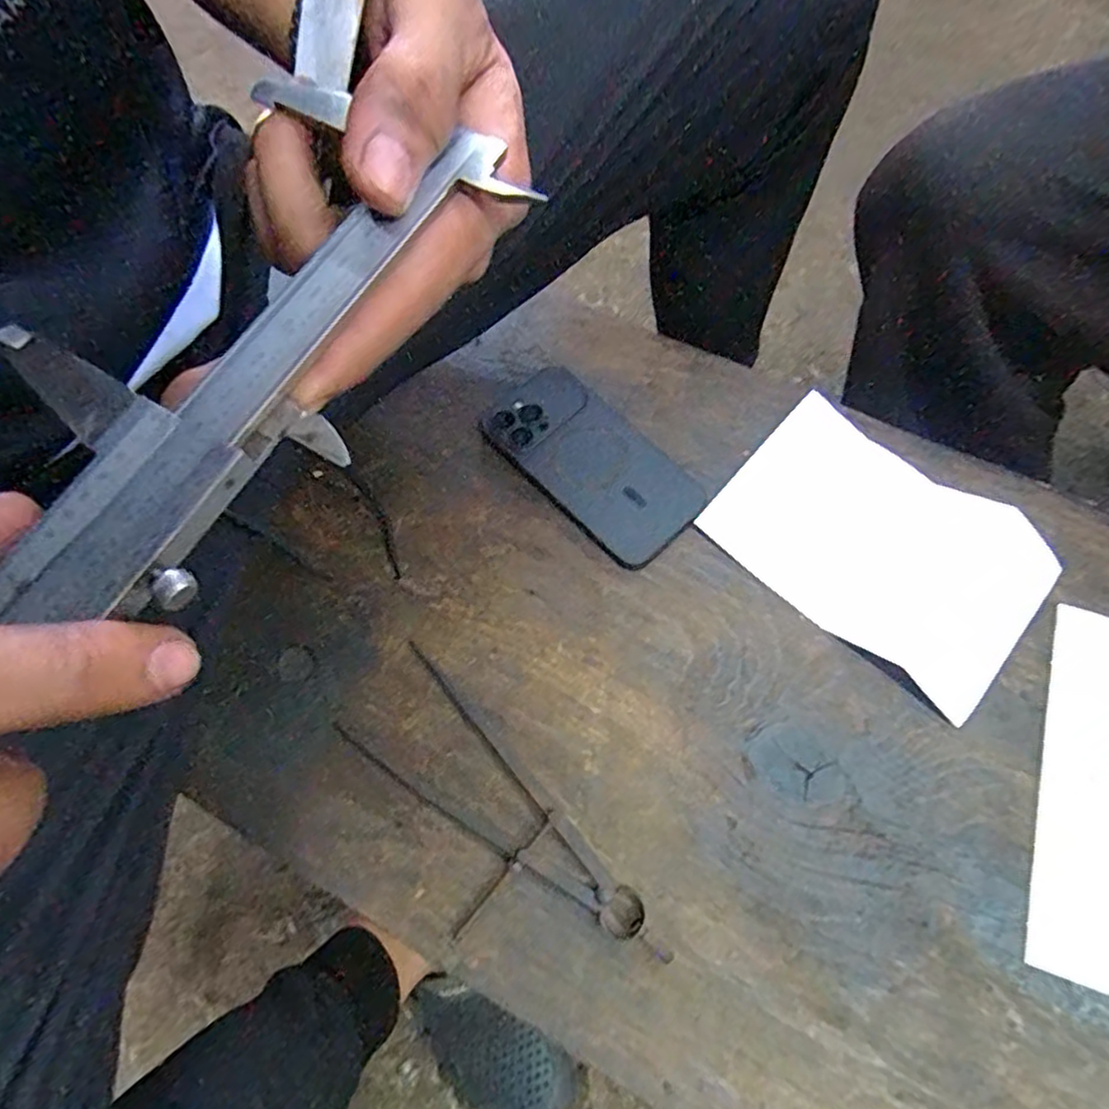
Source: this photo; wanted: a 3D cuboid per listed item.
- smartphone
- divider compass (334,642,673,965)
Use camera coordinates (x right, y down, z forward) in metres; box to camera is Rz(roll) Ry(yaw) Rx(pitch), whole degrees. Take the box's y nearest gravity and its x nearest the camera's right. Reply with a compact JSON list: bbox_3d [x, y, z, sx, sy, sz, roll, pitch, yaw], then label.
[{"bbox_3d":[0.027,-0.068,0.483,0.083,0.013,0.163,-42,73,-13],"label":"smartphone"},{"bbox_3d":[-0.042,0.167,0.393,0.085,0.010,0.230,-42,73,-13],"label":"divider compass"}]

